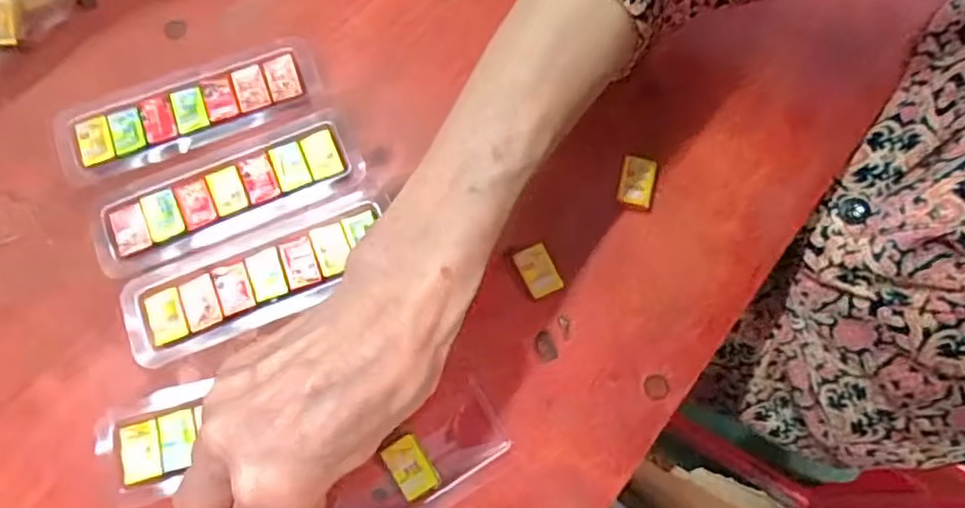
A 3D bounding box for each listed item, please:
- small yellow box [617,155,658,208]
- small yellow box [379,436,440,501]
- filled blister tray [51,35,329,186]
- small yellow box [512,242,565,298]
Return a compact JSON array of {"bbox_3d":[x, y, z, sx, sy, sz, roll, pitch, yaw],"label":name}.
[{"bbox_3d":[0.081,-0.037,0.330,0.018,0.009,0.026,11,75,3],"label":"small yellow box"},{"bbox_3d":[-0.033,0.098,0.291,0.017,0.008,0.027,-31,77,-8],"label":"small yellow box"},{"bbox_3d":[-0.156,-0.078,0.340,0.139,0.007,0.047,-20,76,-5],"label":"filled blister tray"},{"bbox_3d":[0.028,0.009,0.316,0.017,0.006,0.025,-26,76,-7],"label":"small yellow box"}]

